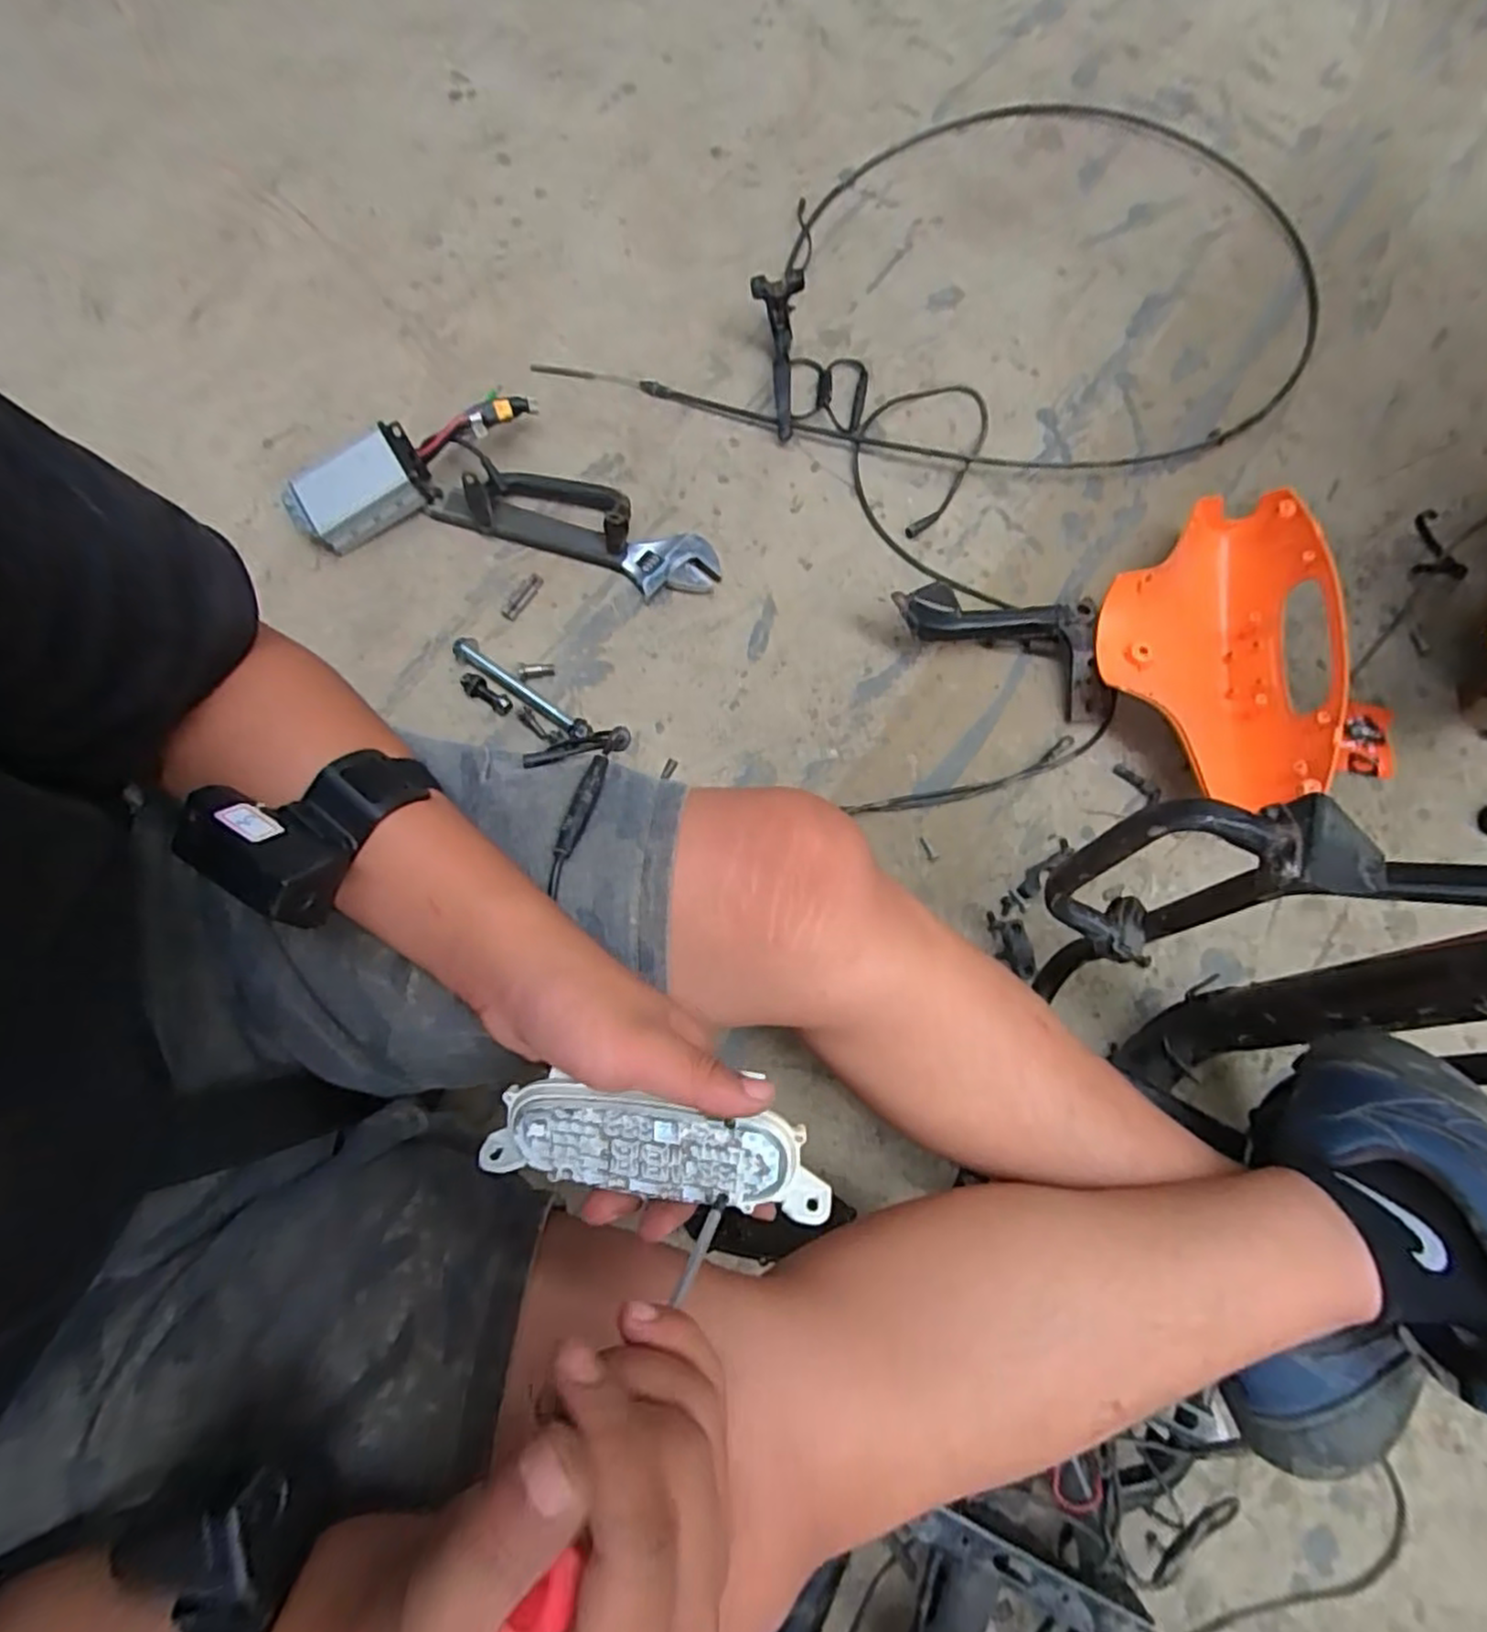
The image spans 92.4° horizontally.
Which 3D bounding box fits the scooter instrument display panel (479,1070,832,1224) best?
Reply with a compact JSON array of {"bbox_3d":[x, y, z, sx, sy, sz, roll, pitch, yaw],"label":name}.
[{"bbox_3d":[-0.040,0.142,0.311,0.152,0.016,0.045,5,102,6],"label":"scooter instrument display panel"}]

